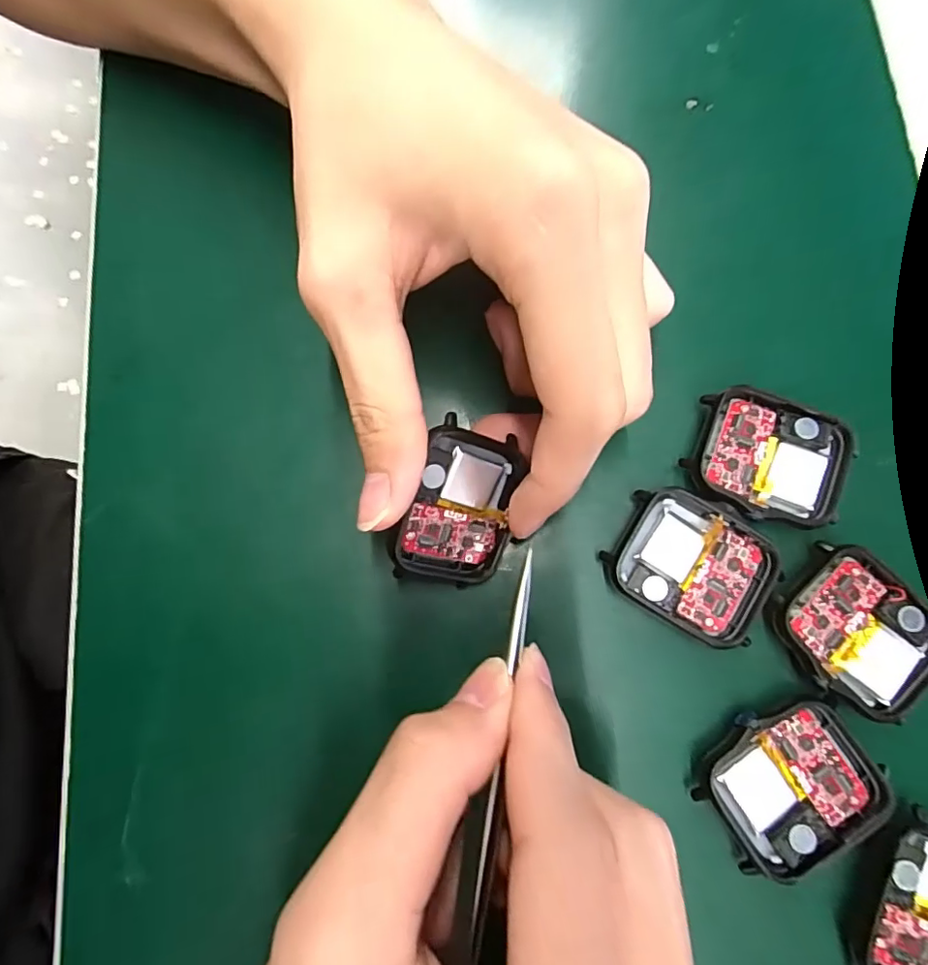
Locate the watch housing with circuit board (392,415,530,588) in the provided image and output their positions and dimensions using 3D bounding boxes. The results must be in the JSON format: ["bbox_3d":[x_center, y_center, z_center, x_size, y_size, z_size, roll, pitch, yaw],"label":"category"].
[{"bbox_3d":[0.000,0.008,0.163,0.034,0.006,0.046,17,93,-31],"label":"watch housing with circuit board"}]

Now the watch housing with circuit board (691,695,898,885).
[{"bbox_3d":[0.091,0.084,0.154,0.045,0.008,0.039,-34,81,-6],"label":"watch housing with circuit board"}]

